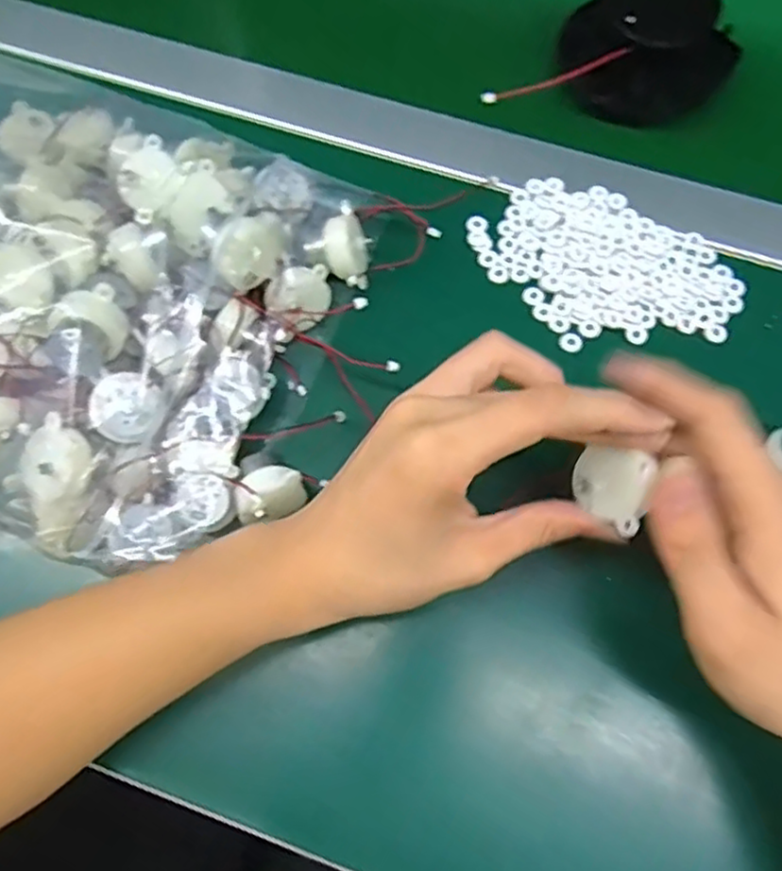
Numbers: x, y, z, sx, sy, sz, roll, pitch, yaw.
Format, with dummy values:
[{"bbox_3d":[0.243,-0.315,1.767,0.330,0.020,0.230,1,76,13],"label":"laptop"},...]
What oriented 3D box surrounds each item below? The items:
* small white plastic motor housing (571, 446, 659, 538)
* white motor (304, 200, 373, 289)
[{"bbox_3d":[0.087,0.020,0.271,0.028,0.012,0.031,19,73,8],"label":"small white plastic motor housing"},{"bbox_3d":[-0.026,-0.098,0.360,0.021,0.032,0.035,0,77,32],"label":"white motor"}]

